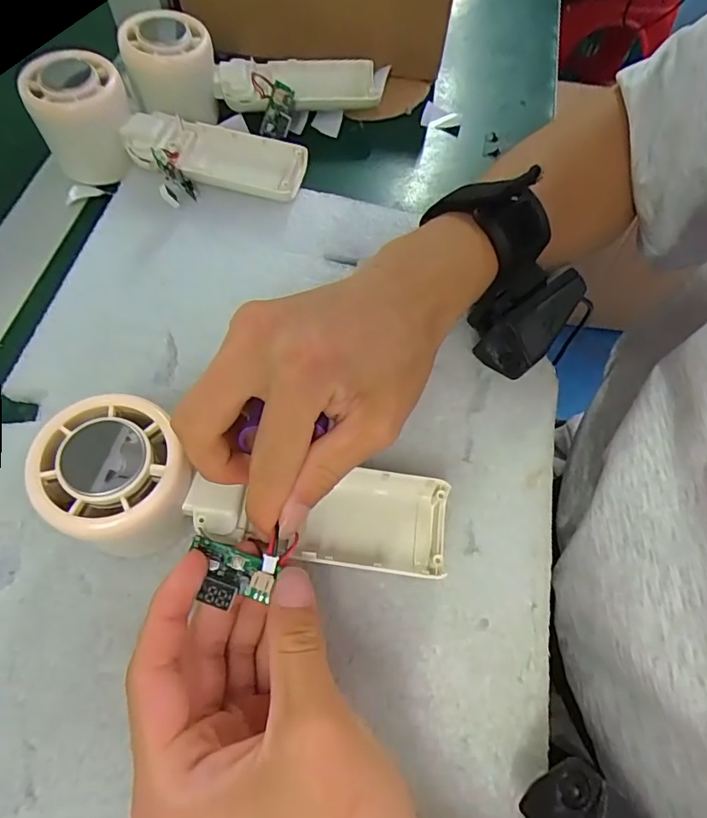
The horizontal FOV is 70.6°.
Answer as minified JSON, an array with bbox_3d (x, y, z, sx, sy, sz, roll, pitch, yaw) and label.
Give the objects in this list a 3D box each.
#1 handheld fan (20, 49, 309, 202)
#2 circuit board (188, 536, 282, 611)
[{"bbox_3d":[-0.112,-0.167,0.304,0.161,0.048,0.062,17,66,5],"label":"handheld fan"},{"bbox_3d":[-0.046,0.061,0.185,0.033,0.009,0.020,14,65,4],"label":"circuit board"}]

